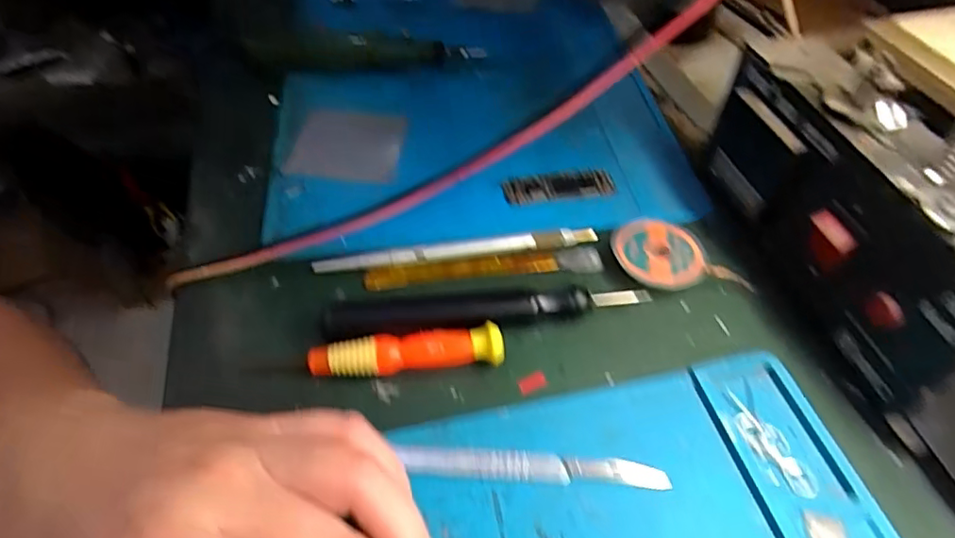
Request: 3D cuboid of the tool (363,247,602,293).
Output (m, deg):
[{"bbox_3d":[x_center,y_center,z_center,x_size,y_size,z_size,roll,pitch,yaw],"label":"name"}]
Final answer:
[{"bbox_3d":[0.004,0.001,0.294,0.120,0.008,0.016,-7,50,-5],"label":"tool"}]

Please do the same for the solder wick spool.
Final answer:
[{"bbox_3d":[0.101,-0.007,0.290,0.063,0.011,0.040,2,50,2],"label":"solder wick spool"}]

